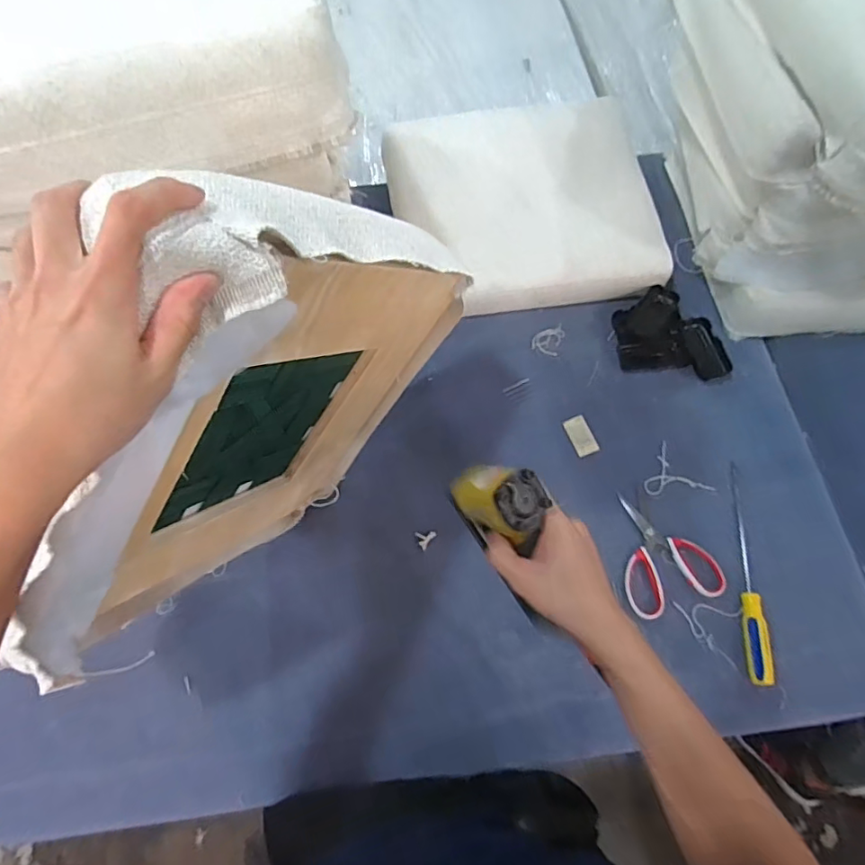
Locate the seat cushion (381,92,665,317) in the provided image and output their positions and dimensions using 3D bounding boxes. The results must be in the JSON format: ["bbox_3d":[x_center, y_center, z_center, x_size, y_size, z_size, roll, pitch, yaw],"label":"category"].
[{"bbox_3d":[0.161,-0.416,0.987,0.458,0.088,0.434,-10,68,-3],"label":"seat cushion"}]

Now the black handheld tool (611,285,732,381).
[{"bbox_3d":[0.391,-0.165,0.900,0.182,0.049,0.144,5,62,4],"label":"black handheld tool"}]

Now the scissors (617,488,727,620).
[{"bbox_3d":[0.324,0.163,0.783,0.132,0.012,0.168,-15,62,-7],"label":"scissors"}]

